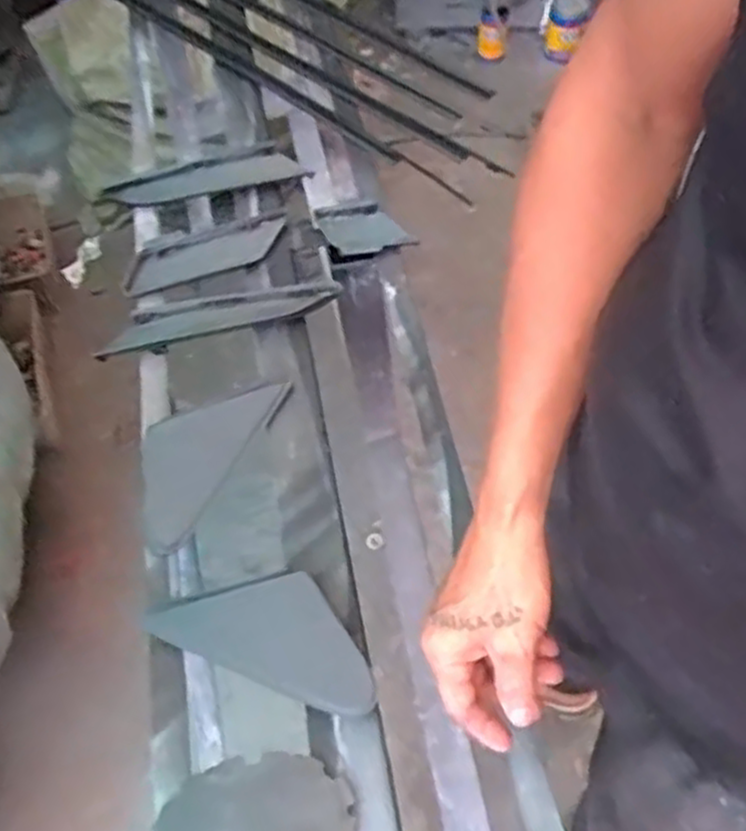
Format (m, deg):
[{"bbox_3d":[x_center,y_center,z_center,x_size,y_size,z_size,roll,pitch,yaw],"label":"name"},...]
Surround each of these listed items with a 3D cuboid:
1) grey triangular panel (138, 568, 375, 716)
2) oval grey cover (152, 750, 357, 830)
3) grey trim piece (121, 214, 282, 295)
[{"bbox_3d":[-0.073,0.154,0.577,0.167,0.017,0.080,17,58,14],"label":"grey triangular panel"},{"bbox_3d":[-0.077,0.264,0.507,0.124,0.004,0.080,-7,55,-2],"label":"oval grey cover"},{"bbox_3d":[-0.168,-0.165,0.791,0.165,0.014,0.052,-17,56,-11],"label":"grey trim piece"}]

